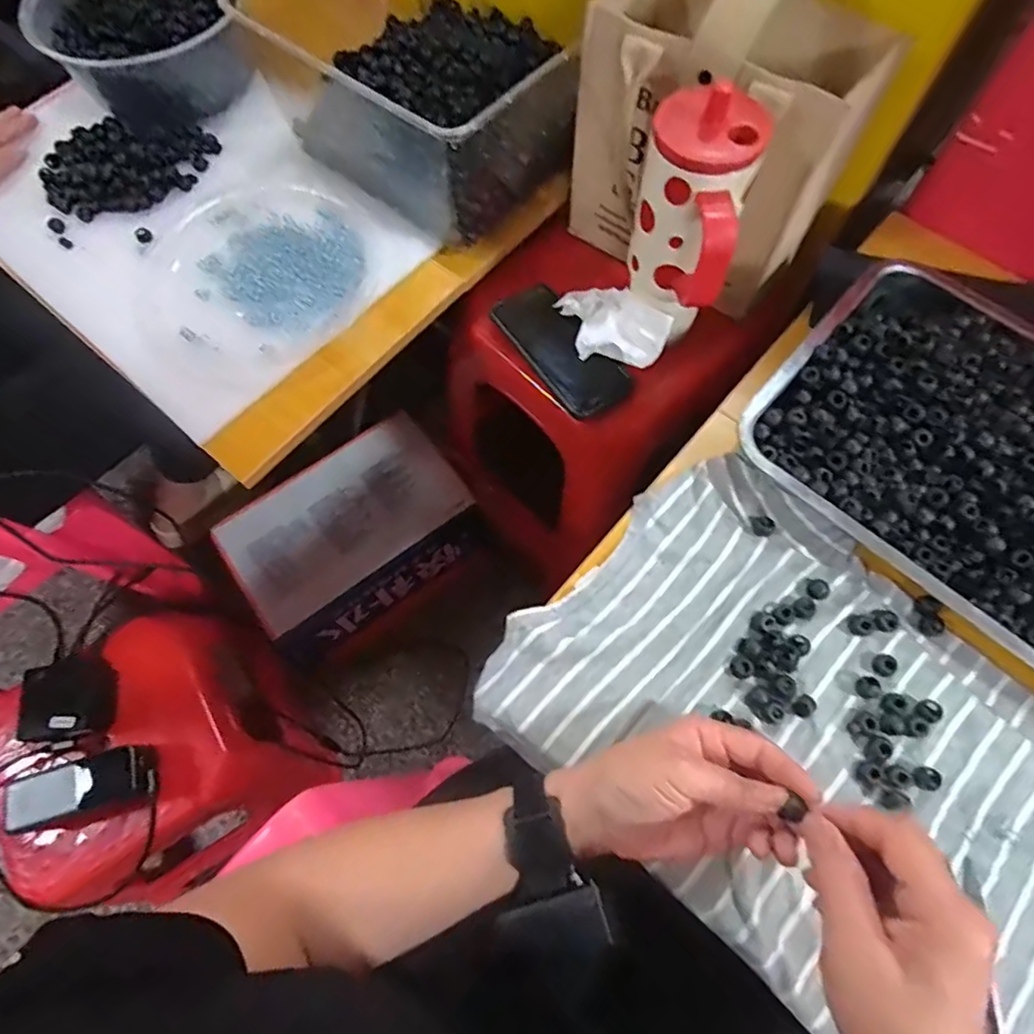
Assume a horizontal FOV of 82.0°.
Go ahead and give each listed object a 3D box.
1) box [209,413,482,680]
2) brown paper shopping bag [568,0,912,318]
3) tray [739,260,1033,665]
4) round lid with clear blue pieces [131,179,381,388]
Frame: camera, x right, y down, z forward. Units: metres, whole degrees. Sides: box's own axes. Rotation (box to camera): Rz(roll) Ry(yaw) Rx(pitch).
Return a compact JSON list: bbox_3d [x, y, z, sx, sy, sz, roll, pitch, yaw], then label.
[{"bbox_3d":[-0.241,0.043,0.921,0.338,0.190,0.216,-39,73,-13],"label":"box"},{"bbox_3d":[0.167,-0.353,0.544,0.133,0.269,0.240,-35,72,-12],"label":"brown paper shopping bag"},{"bbox_3d":[0.364,-0.039,0.440,0.336,0.059,0.254,40,74,15],"label":"tray"},{"bbox_3d":[-0.261,-0.250,0.601,0.217,0.015,0.248,33,73,13],"label":"round lid with clear blue pieces"}]

